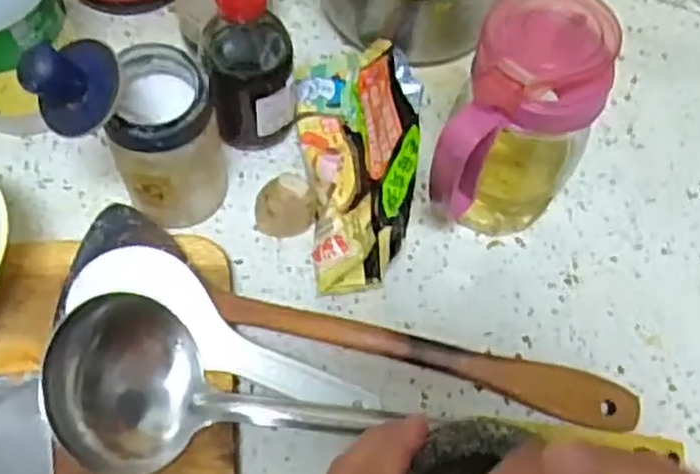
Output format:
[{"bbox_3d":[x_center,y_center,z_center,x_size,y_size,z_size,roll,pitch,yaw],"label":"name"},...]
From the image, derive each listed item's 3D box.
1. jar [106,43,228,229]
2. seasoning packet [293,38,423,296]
[{"bbox_3d":[-0.110,-0.056,0.471,0.058,0.113,0.064,-10,64,-9],"label":"jar"},{"bbox_3d":[0.008,-0.058,0.514,0.078,0.053,0.183,-2,63,-5],"label":"seasoning packet"}]

